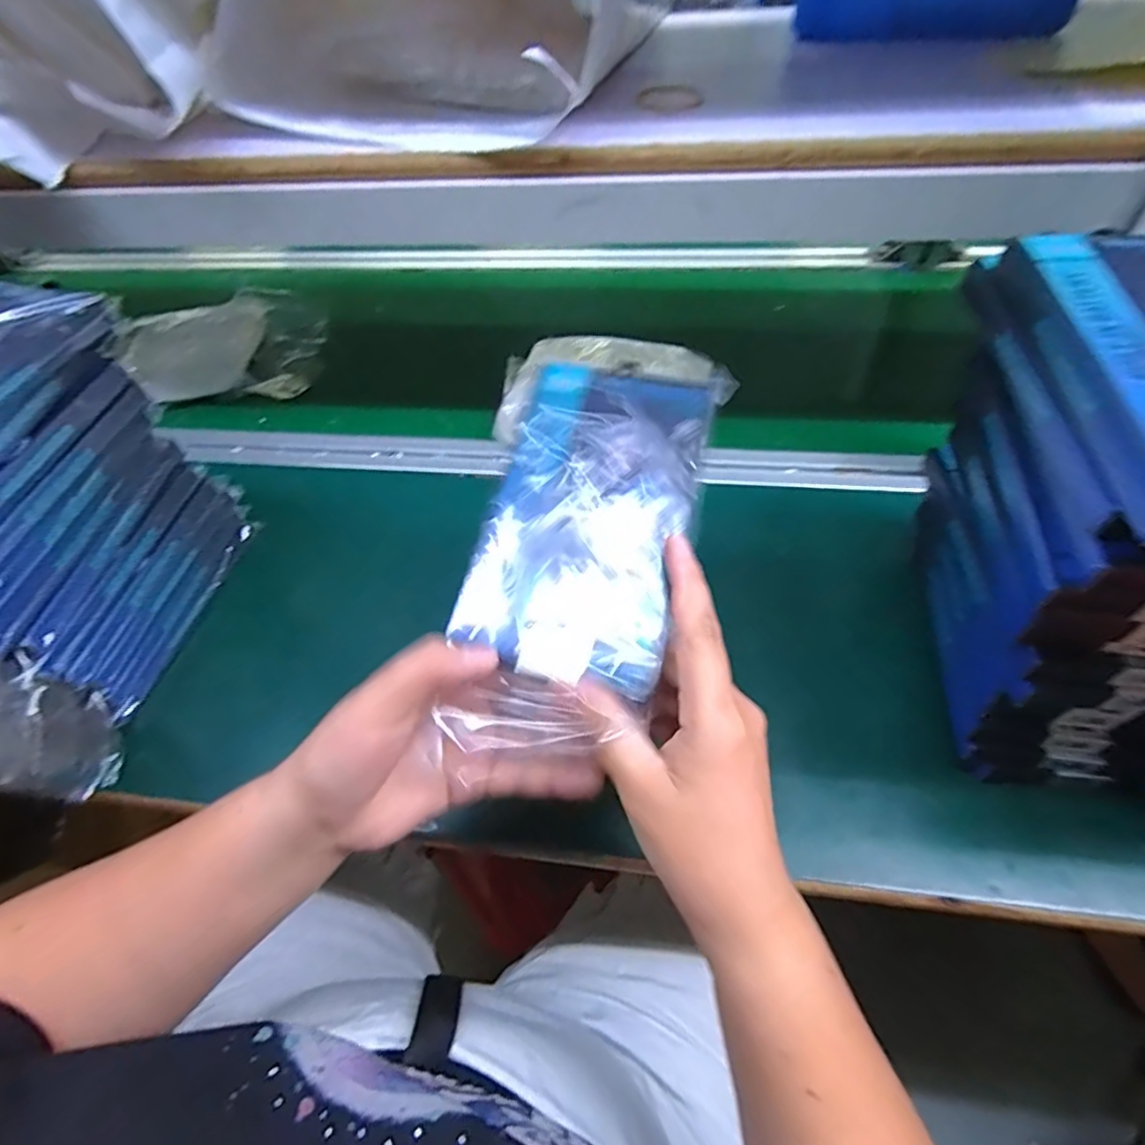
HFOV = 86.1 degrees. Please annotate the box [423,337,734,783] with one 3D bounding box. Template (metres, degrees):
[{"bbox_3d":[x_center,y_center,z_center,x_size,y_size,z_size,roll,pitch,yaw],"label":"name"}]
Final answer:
[{"bbox_3d":[0.004,-0.024,0.302,0.107,0.032,0.219,11,73,13],"label":"box"}]

